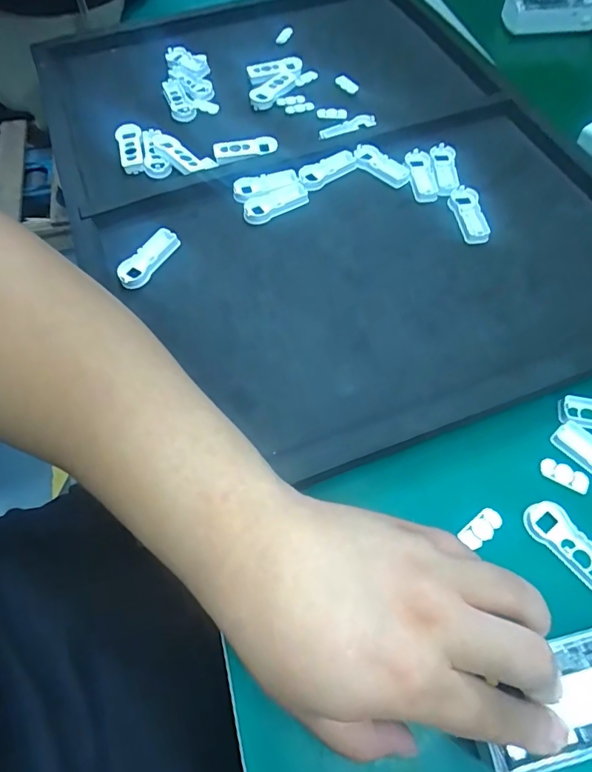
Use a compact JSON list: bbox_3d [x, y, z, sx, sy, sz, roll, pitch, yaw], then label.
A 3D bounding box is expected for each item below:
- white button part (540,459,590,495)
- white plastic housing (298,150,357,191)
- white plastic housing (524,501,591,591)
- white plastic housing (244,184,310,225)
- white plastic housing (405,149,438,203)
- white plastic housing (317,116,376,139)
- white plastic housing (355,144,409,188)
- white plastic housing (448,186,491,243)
[{"bbox_3d":[0.169,0.056,0.297,0.029,0.004,0.014,30,67,13],"label":"white button part"},{"bbox_3d":[0.028,-0.190,0.418,0.056,0.006,0.023,-34,69,-16],"label":"white plastic housing"},{"bbox_3d":[0.159,0.093,0.277,0.023,0.010,0.056,-31,68,-15],"label":"white plastic housing"},{"bbox_3d":[-0.016,-0.153,0.400,0.058,0.006,0.023,-24,67,-12],"label":"white plastic housing"},{"bbox_3d":[0.110,-0.182,0.412,0.022,0.007,0.055,-5,64,-3],"label":"white plastic housing"},{"bbox_3d":[0.047,-0.241,0.440,0.057,0.004,0.018,-20,66,-10],"label":"white plastic housing"},{"bbox_3d":[0.075,-0.194,0.418,0.054,0.004,0.023,36,69,16],"label":"white plastic housing"},{"bbox_3d":[0.142,-0.139,0.389,0.022,0.010,0.054,-5,64,-3],"label":"white plastic housing"}]

